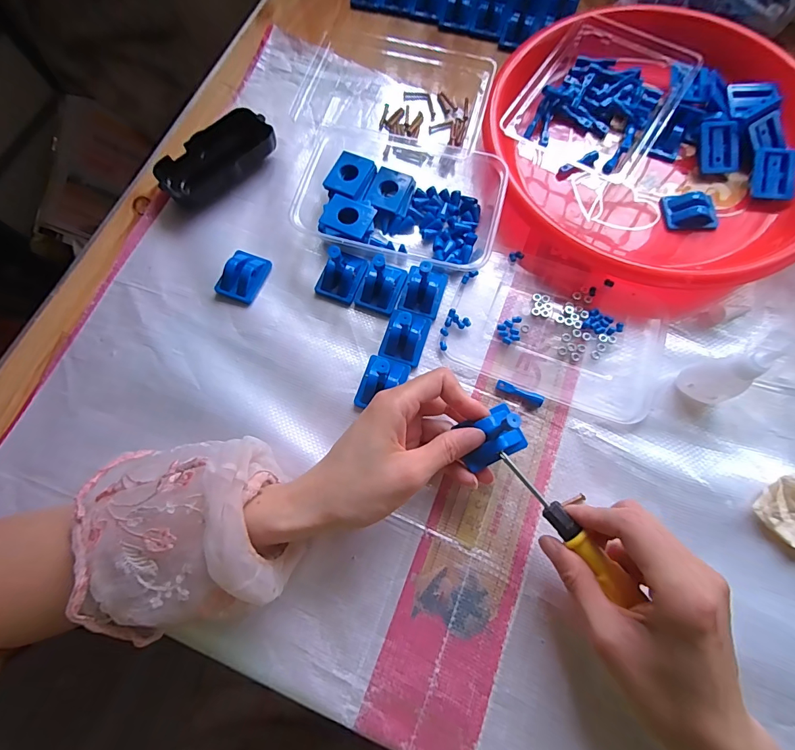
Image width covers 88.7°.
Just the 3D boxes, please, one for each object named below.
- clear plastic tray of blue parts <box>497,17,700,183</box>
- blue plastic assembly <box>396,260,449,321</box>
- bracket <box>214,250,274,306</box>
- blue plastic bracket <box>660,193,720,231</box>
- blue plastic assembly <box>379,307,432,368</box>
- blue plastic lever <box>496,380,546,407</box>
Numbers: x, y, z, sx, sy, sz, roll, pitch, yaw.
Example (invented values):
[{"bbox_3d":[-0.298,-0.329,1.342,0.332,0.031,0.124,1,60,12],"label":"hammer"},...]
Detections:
[{"bbox_3d":[0.187,-0.254,0.382,0.123,0.034,0.167,32,76,10],"label":"clear plastic tray of blue parts"},{"bbox_3d":[0.022,-0.074,0.334,0.033,0.029,0.045,16,74,6],"label":"blue plastic assembly"},{"bbox_3d":[-0.133,-0.086,0.349,0.034,0.018,0.044,24,74,8],"label":"bracket"},{"bbox_3d":[0.257,-0.144,0.354,0.043,0.018,0.030,-1,73,1],"label":"blue plastic bracket"},{"bbox_3d":[0.006,-0.032,0.328,0.033,0.021,0.043,17,74,6],"label":"blue plastic assembly"},{"bbox_3d":[0.096,0.015,0.318,0.037,0.010,0.008,25,75,8],"label":"blue plastic lever"}]

